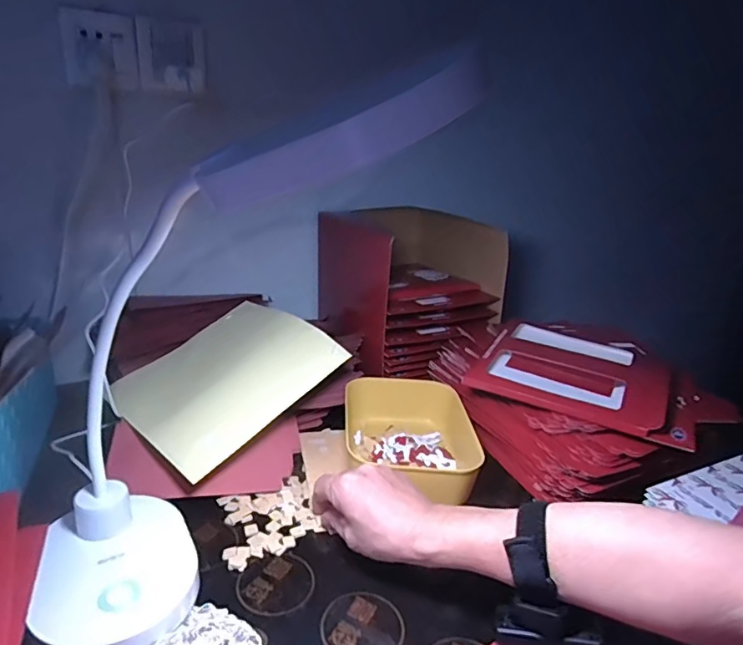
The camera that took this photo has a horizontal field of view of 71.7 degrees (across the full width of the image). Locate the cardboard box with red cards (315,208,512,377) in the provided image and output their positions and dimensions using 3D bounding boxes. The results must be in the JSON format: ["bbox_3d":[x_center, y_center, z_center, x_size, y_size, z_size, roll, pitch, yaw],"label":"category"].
[{"bbox_3d":[0.049,-0.067,0.821,0.222,0.192,0.249,-9,23,-30],"label":"cardboard box with red cards"}]

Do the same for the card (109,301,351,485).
[{"bbox_3d":[-0.170,0.061,0.602,0.189,0.022,0.217,29,53,31],"label":"card"}]

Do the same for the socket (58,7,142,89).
[{"bbox_3d":[-0.337,-0.341,0.644,0.082,0.082,0.009,-9,23,-29],"label":"socket"}]

